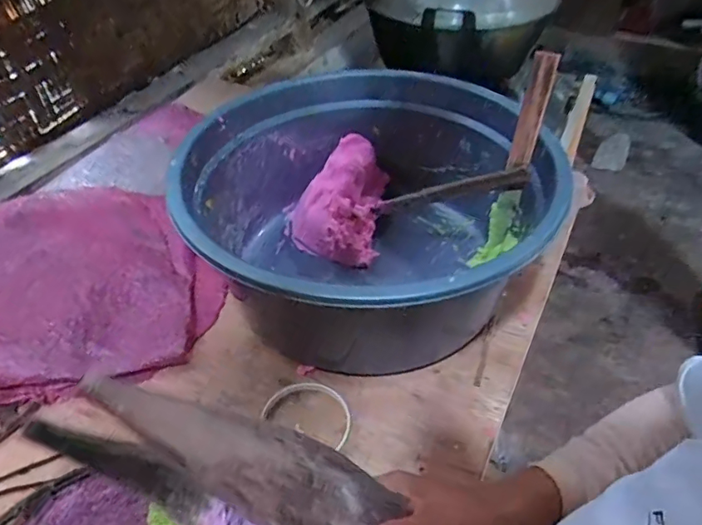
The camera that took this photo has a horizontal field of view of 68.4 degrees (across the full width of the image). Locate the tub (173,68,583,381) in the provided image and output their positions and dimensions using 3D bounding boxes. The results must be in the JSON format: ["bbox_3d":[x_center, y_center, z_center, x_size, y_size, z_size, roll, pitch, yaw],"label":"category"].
[{"bbox_3d":[0.016,-0.049,0.602,0.387,0.180,0.385,-1,46,1],"label":"tub"}]

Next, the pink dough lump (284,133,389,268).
[{"bbox_3d":[-0.022,-0.086,0.699,0.131,0.085,0.170,4,46,6],"label":"pink dough lump"}]

